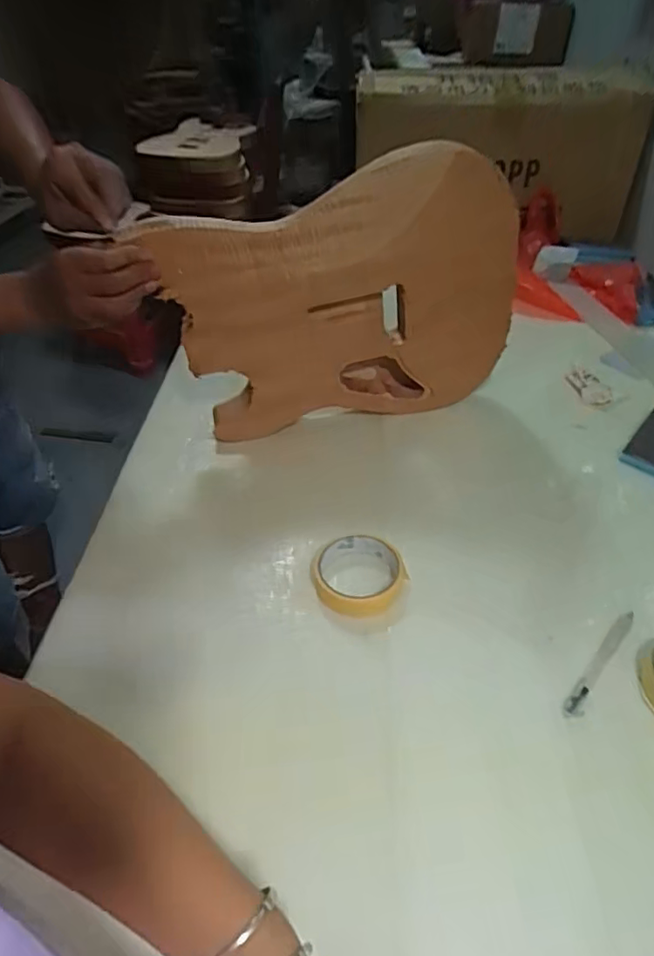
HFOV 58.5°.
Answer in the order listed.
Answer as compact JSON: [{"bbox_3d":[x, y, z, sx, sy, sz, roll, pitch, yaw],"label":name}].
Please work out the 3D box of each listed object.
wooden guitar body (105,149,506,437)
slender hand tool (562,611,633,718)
[{"bbox_3d":[0.023,-0.194,0.686,0.383,0.312,0.053,-8,44,-4],"label":"wooden guitar body"},{"bbox_3d":[0.244,0.161,0.518,0.015,0.004,0.129,29,53,30],"label":"slender hand tool"}]

